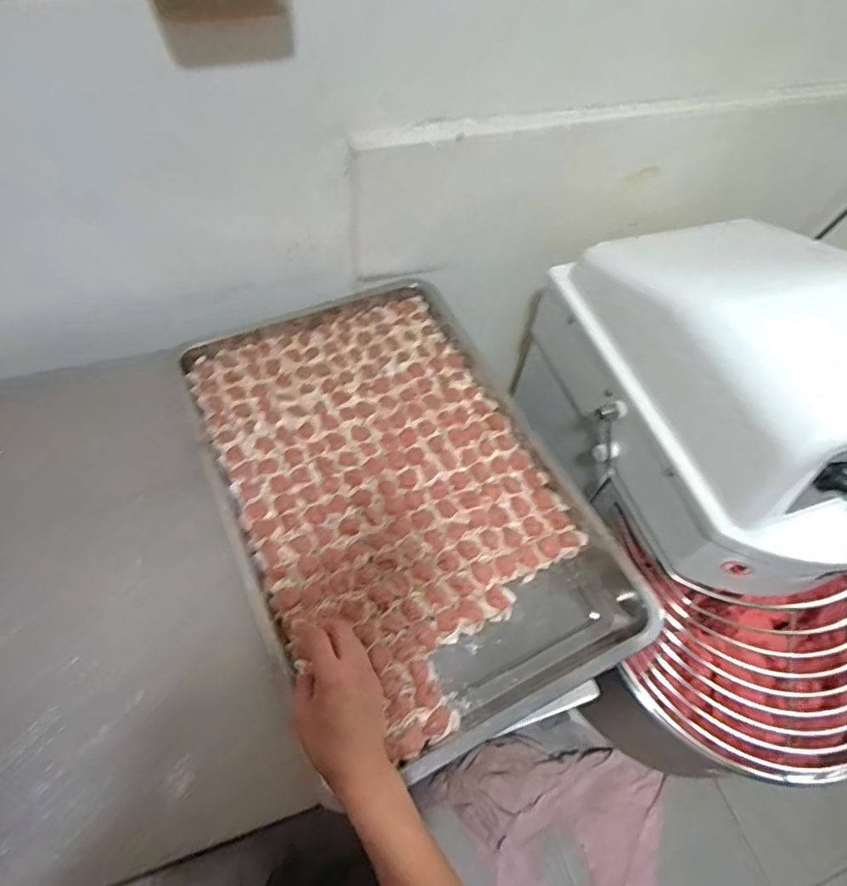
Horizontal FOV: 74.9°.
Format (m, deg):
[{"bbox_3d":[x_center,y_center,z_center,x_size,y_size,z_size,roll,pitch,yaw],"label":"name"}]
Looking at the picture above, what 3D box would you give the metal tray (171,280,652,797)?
[{"bbox_3d":[-0.034,0.049,0.687,0.378,0.058,0.587,-22,61,-18],"label":"metal tray"}]

